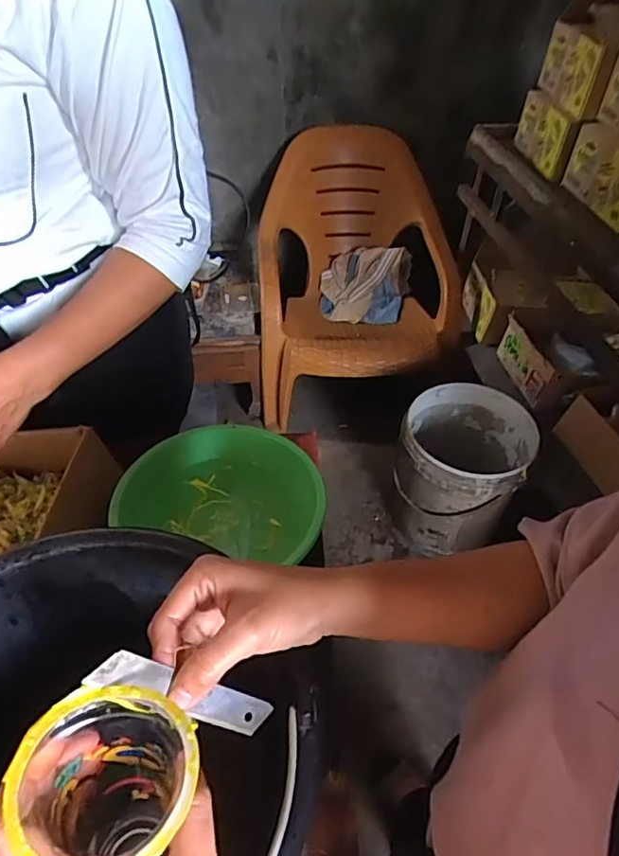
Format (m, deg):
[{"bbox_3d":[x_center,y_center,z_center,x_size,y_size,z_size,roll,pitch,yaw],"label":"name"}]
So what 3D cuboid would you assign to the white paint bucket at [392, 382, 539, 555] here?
[{"bbox_3d":[0.370,0.122,1.380,0.307,0.353,0.301,0,45,0],"label":"white paint bucket"}]

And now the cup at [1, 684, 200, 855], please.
[{"bbox_3d":[-0.092,0.177,0.263,0.071,0.119,0.067,6,47,-6],"label":"cup"}]

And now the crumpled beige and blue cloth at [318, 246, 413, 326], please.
[{"bbox_3d":[0.178,-0.459,1.750,0.282,0.135,0.250,5,45,4],"label":"crumpled beige and blue cloth"}]

